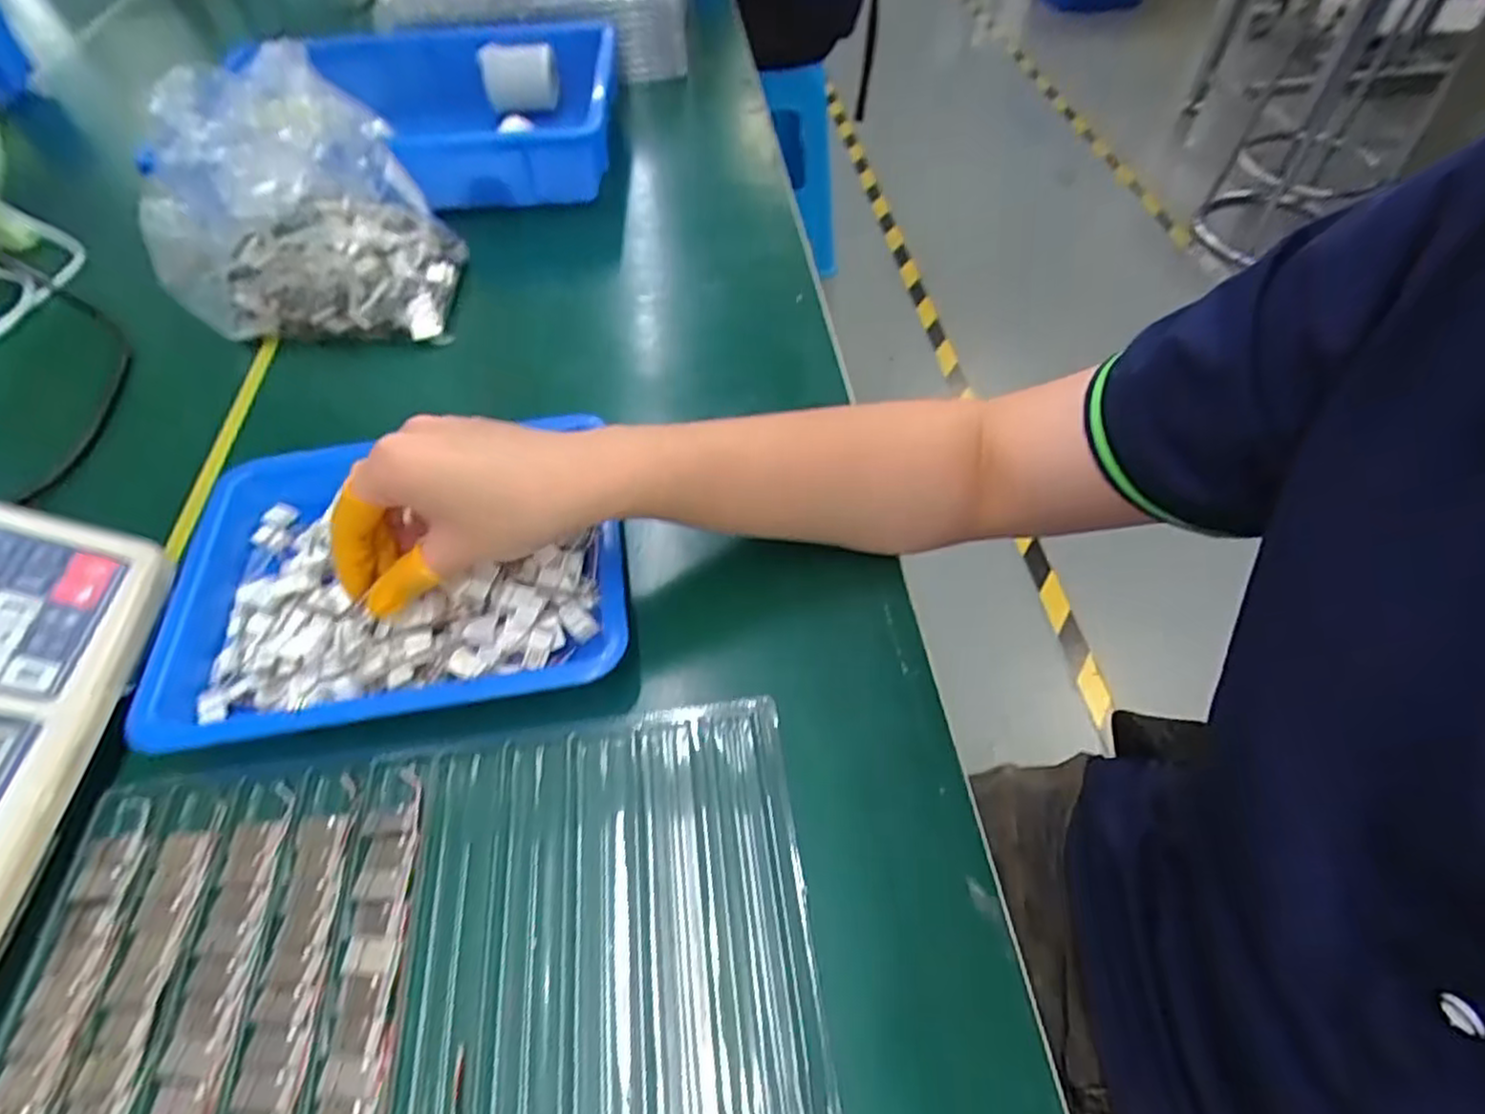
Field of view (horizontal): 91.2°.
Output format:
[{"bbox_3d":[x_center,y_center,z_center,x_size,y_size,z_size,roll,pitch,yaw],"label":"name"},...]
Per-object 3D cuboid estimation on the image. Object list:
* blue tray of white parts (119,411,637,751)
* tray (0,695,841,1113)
[{"bbox_3d":[-0.175,0.008,0.368,0.227,0.030,0.168,-7,52,-5],"label":"blue tray of white parts"},{"bbox_3d":[-0.119,0.145,0.273,0.285,0.013,0.158,-5,52,-4],"label":"tray"}]

